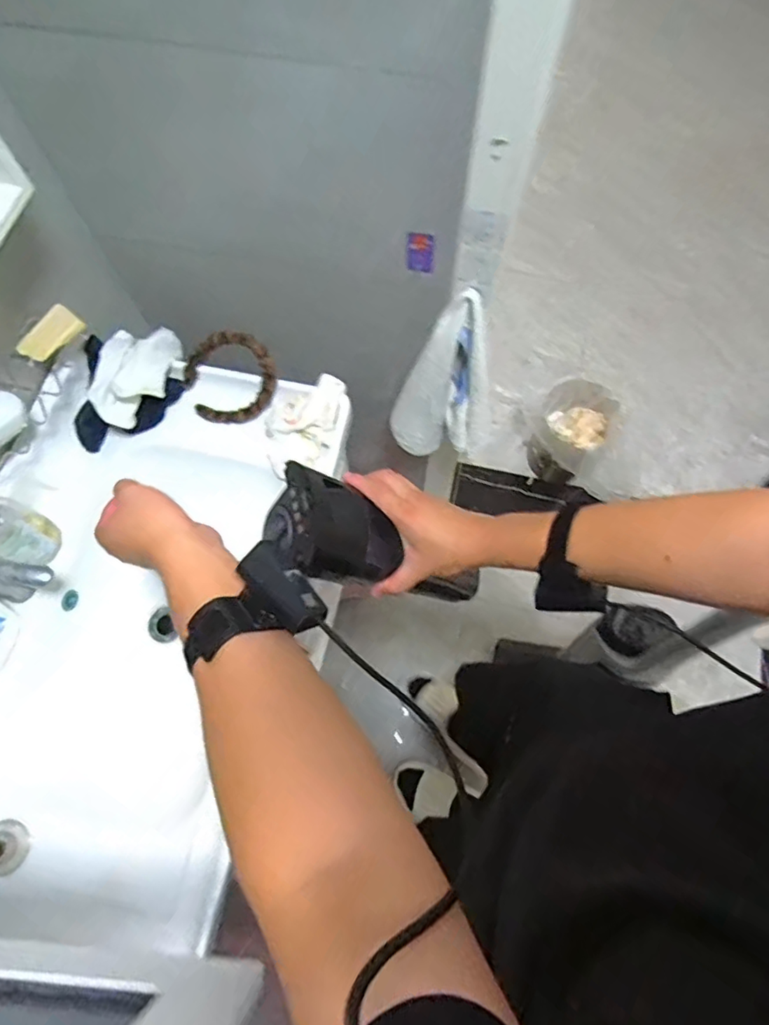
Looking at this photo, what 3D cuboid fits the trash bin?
[{"bbox_3d":[0.517,-0.221,1.601,0.193,0.241,0.217,33,73,12],"label":"trash bin"}]

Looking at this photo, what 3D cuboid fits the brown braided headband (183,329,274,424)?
[{"bbox_3d":[-0.249,-0.214,0.890,0.149,0.020,0.146,3,107,11],"label":"brown braided headband"}]

